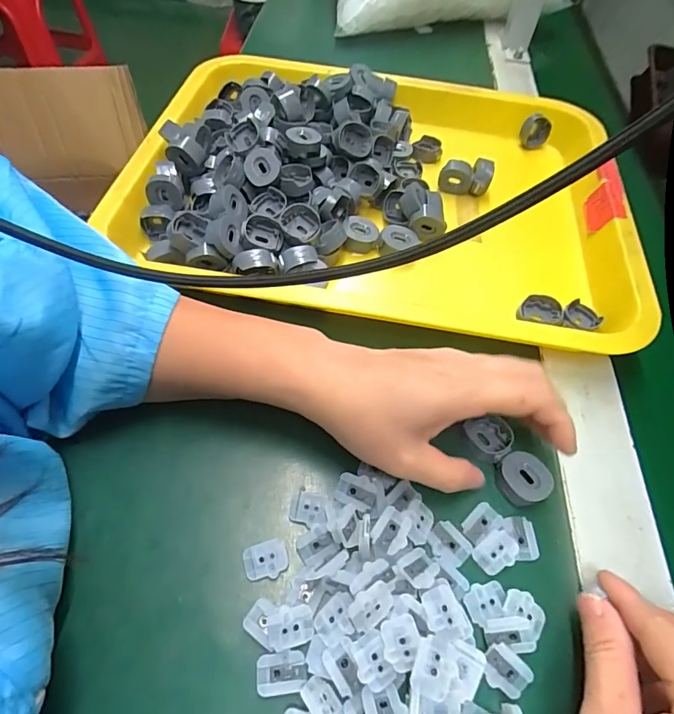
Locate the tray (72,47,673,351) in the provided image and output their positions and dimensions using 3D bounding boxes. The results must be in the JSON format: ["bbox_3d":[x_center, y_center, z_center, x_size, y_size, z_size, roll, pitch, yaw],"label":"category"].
[{"bbox_3d":[0.040,-0.149,0.369,0.391,0.051,0.308,15,56,6],"label":"tray"}]

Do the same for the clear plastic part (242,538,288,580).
[{"bbox_3d":[-0.036,0.102,0.226,0.021,0.004,0.016,-11,57,-12],"label":"clear plastic part"}]

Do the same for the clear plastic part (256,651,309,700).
[{"bbox_3d":[-0.024,0.140,0.199,0.022,0.004,0.016,-5,56,-8],"label":"clear plastic part"}]

